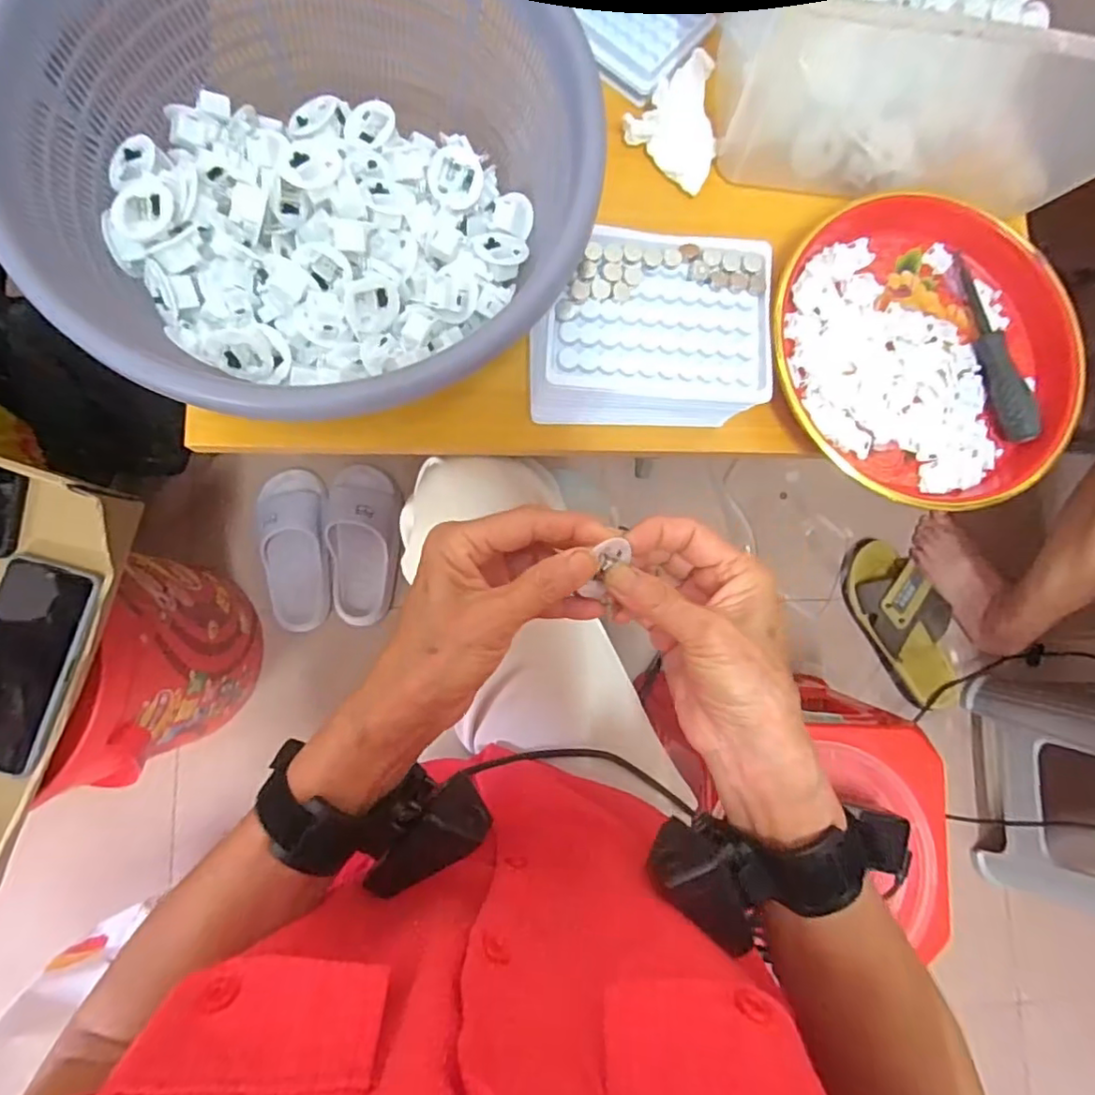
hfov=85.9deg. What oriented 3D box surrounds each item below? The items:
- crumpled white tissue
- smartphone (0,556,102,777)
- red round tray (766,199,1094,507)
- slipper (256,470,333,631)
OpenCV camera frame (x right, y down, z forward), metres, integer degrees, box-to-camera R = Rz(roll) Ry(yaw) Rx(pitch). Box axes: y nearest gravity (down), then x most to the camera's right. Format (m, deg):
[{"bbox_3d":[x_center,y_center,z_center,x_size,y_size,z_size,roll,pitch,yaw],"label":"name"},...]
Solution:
[{"bbox_3d":[0.097,-0.293,0.403,0.065,0.034,0.056,39,82,0],"label":"crumpled white tissue"},{"bbox_3d":[-0.424,0.094,0.475,0.077,0.010,0.163,16,82,-4],"label":"smartphone"},{"bbox_3d":[0.266,-0.140,0.412,0.221,0.026,0.203,1,84,-5],"label":"red round tray"},{"bbox_3d":[-0.355,0.007,0.832,0.089,0.066,0.227,-3,96,-6],"label":"slipper"}]

